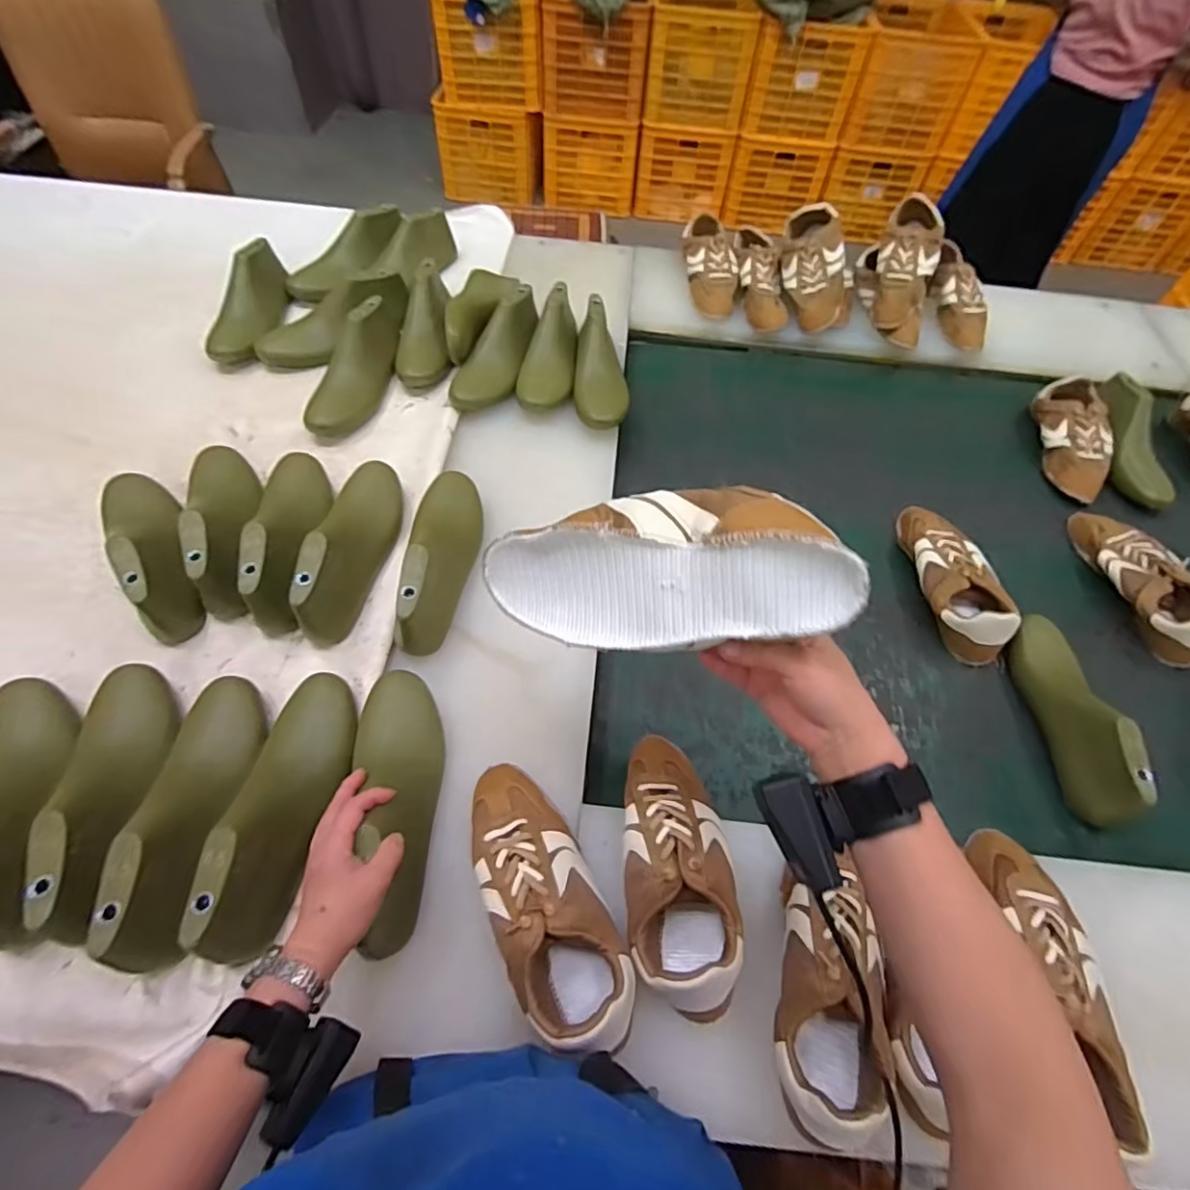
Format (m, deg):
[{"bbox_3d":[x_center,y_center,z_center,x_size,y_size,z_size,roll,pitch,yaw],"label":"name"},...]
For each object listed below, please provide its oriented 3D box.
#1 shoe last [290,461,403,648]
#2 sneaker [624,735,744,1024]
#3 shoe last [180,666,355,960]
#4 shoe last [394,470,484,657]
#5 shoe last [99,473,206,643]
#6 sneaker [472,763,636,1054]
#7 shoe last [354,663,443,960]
[{"bbox_3d":[-0.290,-0.073,0.695,0.080,0.077,0.252,4,57,-1],"label":"shoe last"},{"bbox_3d":[0.073,0.237,0.535,0.097,0.070,0.239,2,57,-2],"label":"sneaker"},{"bbox_3d":[-0.282,0.183,0.534,0.080,0.086,0.252,2,57,-2],"label":"shoe last"},{"bbox_3d":[-0.183,-0.057,0.693,0.083,0.084,0.259,1,57,-2],"label":"shoe last"},{"bbox_3d":[-0.519,-0.064,0.685,0.073,0.098,0.241,-30,64,-20],"label":"shoe last"},{"bbox_3d":[-0.047,0.261,0.518,0.088,0.080,0.232,-22,61,-16],"label":"sneaker"},{"bbox_3d":[-0.185,0.183,0.548,0.074,0.091,0.252,-6,56,-7],"label":"shoe last"}]

